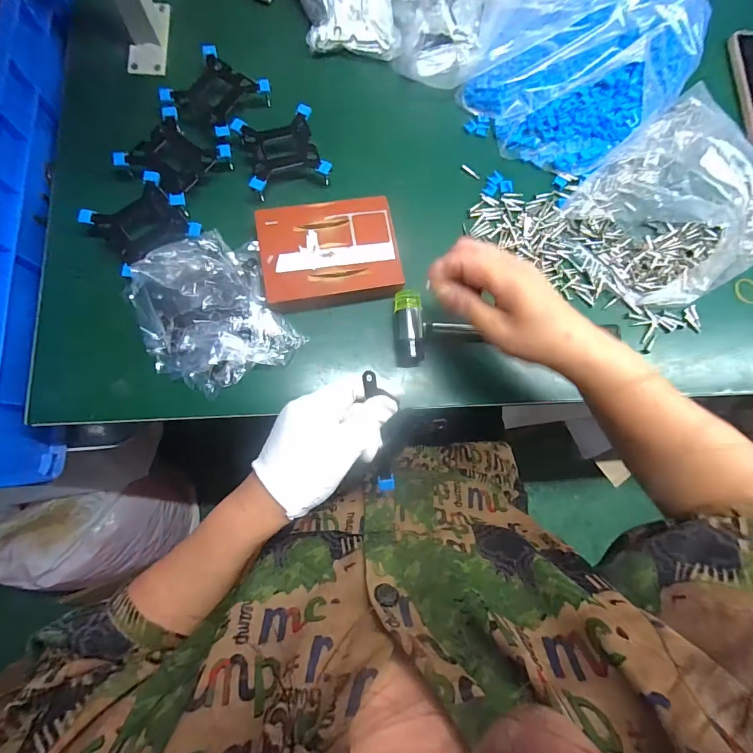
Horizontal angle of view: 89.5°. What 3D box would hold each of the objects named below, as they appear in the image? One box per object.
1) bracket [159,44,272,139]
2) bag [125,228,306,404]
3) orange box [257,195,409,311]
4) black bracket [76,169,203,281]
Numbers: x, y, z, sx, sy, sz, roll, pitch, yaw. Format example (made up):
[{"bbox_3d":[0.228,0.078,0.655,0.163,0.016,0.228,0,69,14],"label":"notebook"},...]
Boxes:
[{"bbox_3d":[-0.172,-0.306,0.420,0.087,0.030,0.084,34,80,1],"label":"bracket"},{"bbox_3d":[-0.163,-0.065,0.371,0.134,0.052,0.149,-28,85,-8],"label":"bag"},{"bbox_3d":[-0.047,-0.126,0.391,0.136,0.029,0.107,-11,82,-6],"label":"orange box"},{"bbox_3d":[-0.236,-0.152,0.382,0.086,0.017,0.081,-40,86,-10],"label":"black bracket"}]

